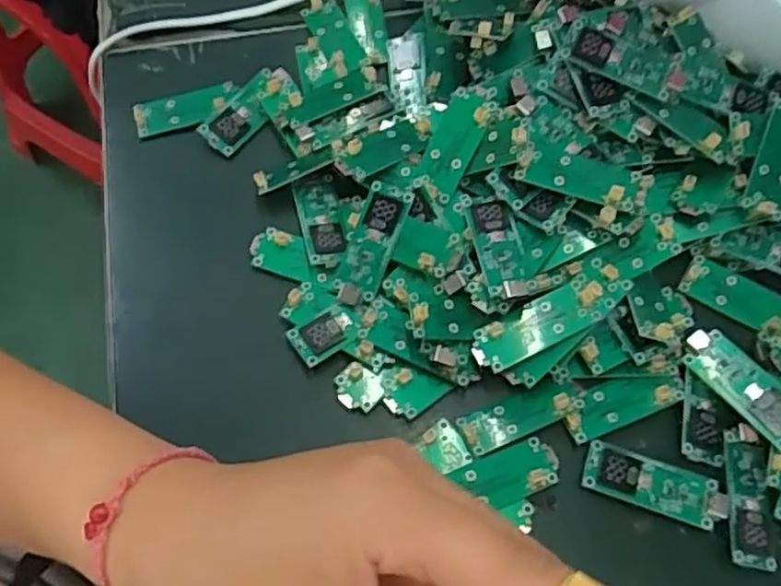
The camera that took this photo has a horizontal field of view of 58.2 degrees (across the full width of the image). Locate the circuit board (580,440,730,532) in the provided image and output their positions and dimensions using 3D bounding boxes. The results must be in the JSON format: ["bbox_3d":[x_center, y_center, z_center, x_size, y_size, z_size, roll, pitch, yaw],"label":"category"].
[{"bbox_3d":[0.097,0.071,0.258,0.050,0.005,0.019,18,69,8],"label":"circuit board"}]

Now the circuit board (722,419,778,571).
[{"bbox_3d":[0.130,0.074,0.257,0.016,0.005,0.050,3,68,2],"label":"circuit board"}]

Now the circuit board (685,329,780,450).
[{"bbox_3d":[0.134,0.034,0.265,0.019,0.005,0.050,-42,63,-1],"label":"circuit board"}]

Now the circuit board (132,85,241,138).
[{"bbox_3d":[-0.096,-0.085,0.330,0.048,0.007,0.017,-13,68,-4],"label":"circuit board"}]

